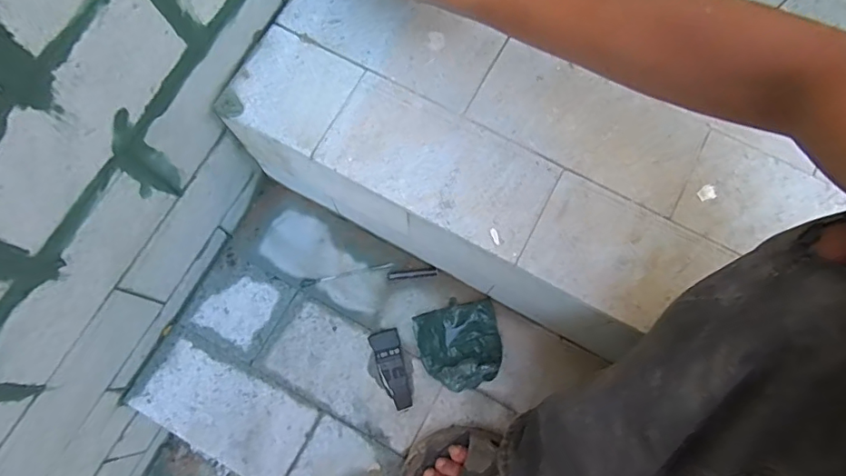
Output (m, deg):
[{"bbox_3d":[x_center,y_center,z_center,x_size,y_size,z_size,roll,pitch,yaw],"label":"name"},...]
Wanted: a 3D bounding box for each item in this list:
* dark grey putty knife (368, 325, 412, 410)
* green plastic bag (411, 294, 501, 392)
[{"bbox_3d":[-0.033,0.147,0.592,0.033,0.012,0.088,-20,76,-7],"label":"dark grey putty knife"},{"bbox_3d":[0.044,0.117,0.588,0.095,0.034,0.099,-16,76,-6],"label":"green plastic bag"}]

